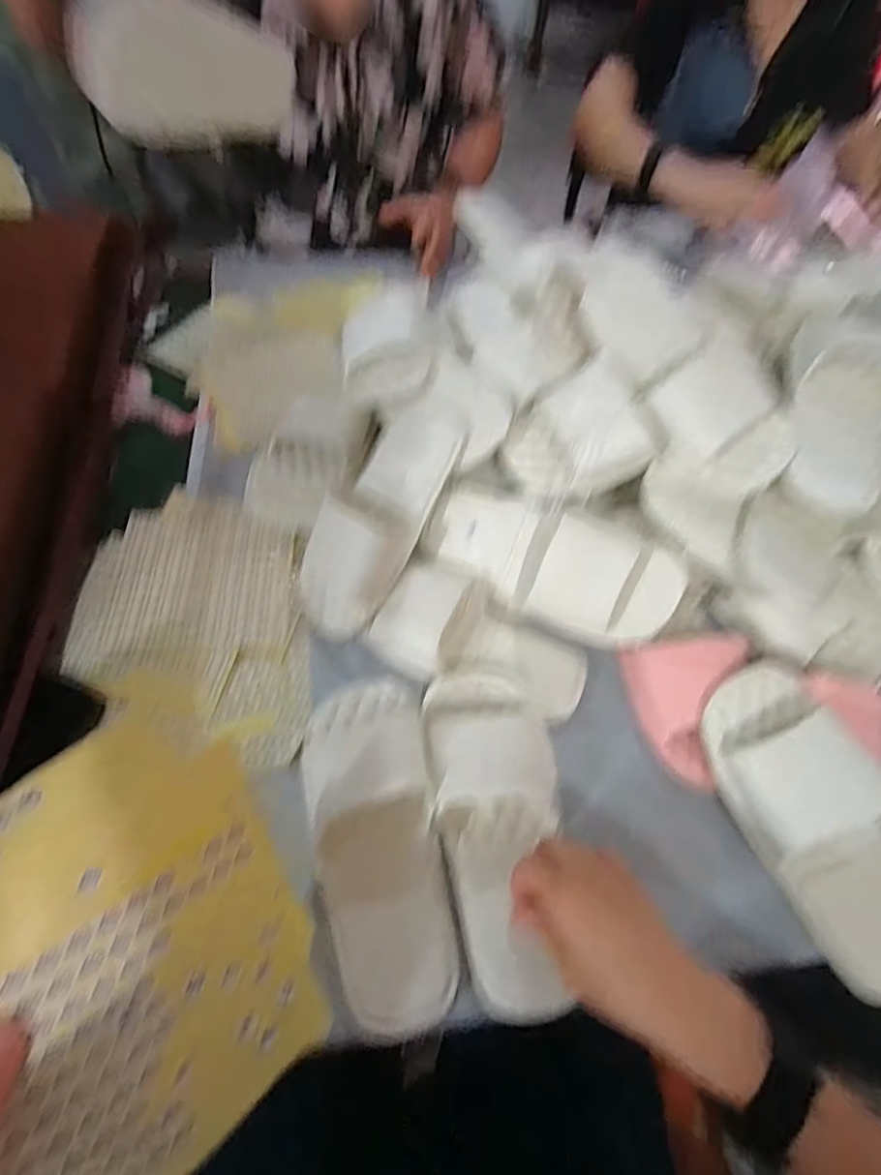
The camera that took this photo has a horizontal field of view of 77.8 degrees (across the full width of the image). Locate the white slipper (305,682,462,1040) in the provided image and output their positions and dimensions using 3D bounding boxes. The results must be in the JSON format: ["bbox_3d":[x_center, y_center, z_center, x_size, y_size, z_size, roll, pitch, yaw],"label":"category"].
[{"bbox_3d":[-0.047,0.185,0.406,0.097,0.038,0.240,-9,59,-8],"label":"white slipper"}]

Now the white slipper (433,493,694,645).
[{"bbox_3d":[0.096,-0.021,0.498,0.226,0.065,0.102,22,99,15],"label":"white slipper"}]

